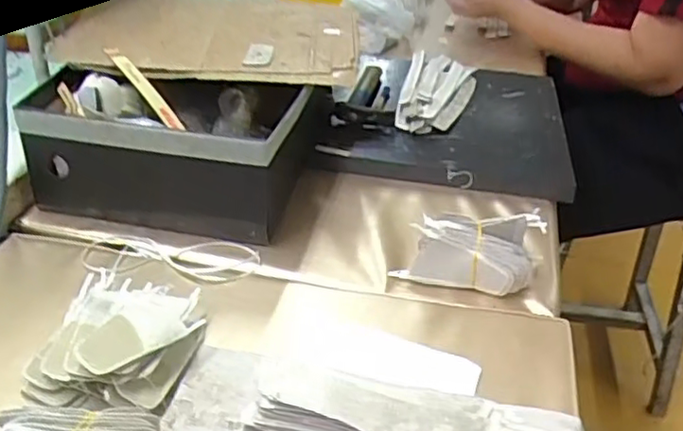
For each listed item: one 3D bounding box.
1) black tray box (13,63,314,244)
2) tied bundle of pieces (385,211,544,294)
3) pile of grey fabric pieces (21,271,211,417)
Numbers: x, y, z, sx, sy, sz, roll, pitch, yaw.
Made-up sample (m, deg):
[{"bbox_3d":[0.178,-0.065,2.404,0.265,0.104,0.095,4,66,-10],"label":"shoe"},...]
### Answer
[{"bbox_3d":[-0.167,-0.078,0.683,0.240,0.121,0.183,8,34,7],"label":"black tray box"},{"bbox_3d":[0.117,0.029,0.599,0.123,0.058,0.057,11,34,10],"label":"tied bundle of pieces"},{"bbox_3d":[-0.167,0.087,0.502,0.105,0.048,0.131,7,34,5],"label":"pile of grey fabric pieces"}]

